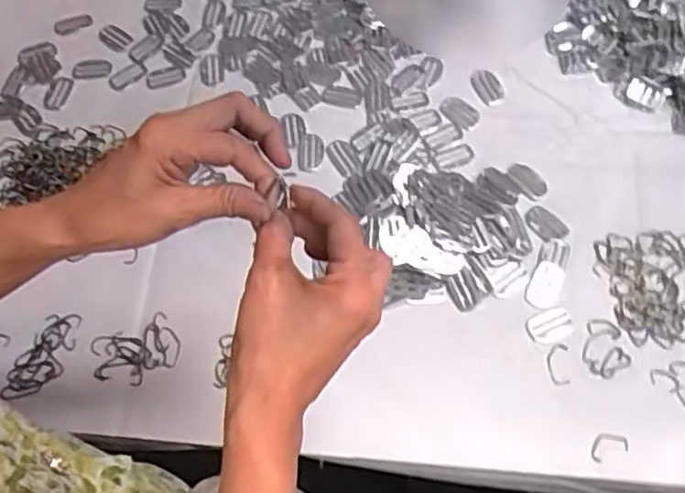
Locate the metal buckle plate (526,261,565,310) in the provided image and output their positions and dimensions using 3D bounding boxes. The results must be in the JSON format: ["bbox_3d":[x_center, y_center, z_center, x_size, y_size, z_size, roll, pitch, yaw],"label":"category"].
[{"bbox_3d":[0.209,0.040,0.684,0.033,0.005,0.054,23,67,12],"label":"metal buckle plate"}]

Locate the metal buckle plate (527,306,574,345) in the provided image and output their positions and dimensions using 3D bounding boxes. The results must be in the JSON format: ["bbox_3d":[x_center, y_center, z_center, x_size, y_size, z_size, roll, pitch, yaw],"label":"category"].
[{"bbox_3d":[0.206,0.079,0.659,0.047,0.004,0.033,-17,65,-7],"label":"metal buckle plate"}]

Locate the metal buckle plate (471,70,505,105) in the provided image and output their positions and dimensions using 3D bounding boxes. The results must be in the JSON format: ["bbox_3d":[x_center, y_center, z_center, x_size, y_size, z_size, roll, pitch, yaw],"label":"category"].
[{"bbox_3d":[0.173,-0.191,0.796,0.032,0.008,0.053,-14,65,-6],"label":"metal buckle plate"}]

